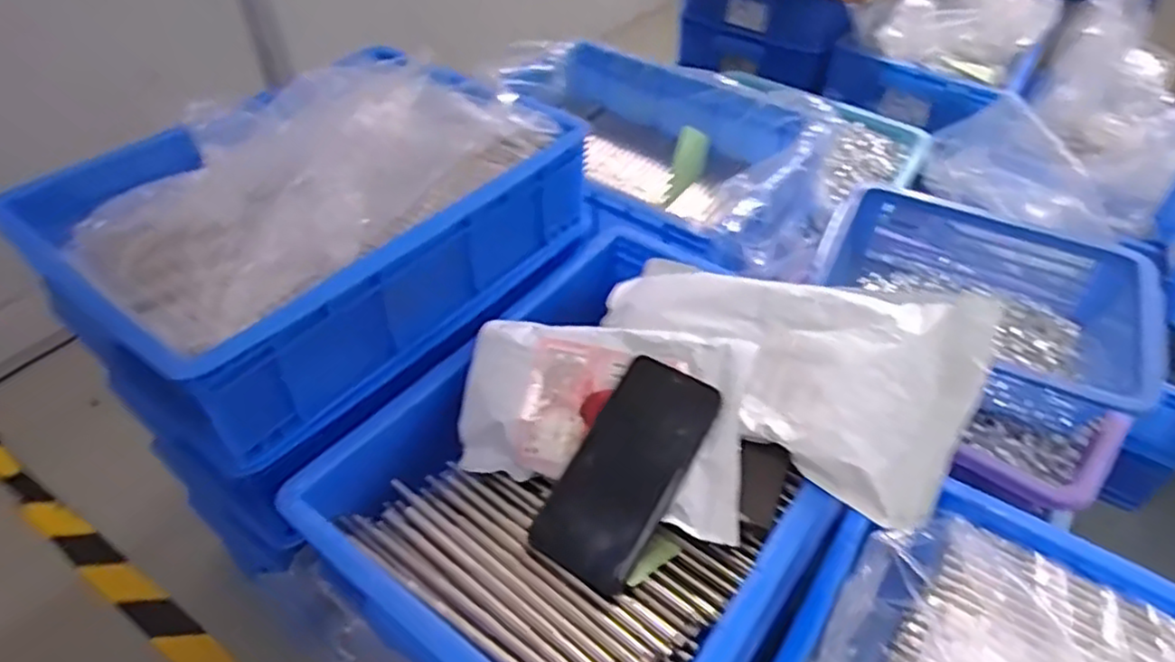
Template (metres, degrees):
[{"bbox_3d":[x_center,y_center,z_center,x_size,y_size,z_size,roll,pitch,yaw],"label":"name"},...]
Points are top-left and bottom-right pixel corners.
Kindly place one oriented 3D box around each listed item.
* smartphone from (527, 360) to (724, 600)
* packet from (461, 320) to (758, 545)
[{"bbox_3d":[0.029,0.098,0.504,0.074,0.005,0.161,27,71,17],"label":"smartphone"},{"bbox_3d":[0.012,0.064,0.526,0.208,0.030,0.144,7,65,10],"label":"packet"}]

